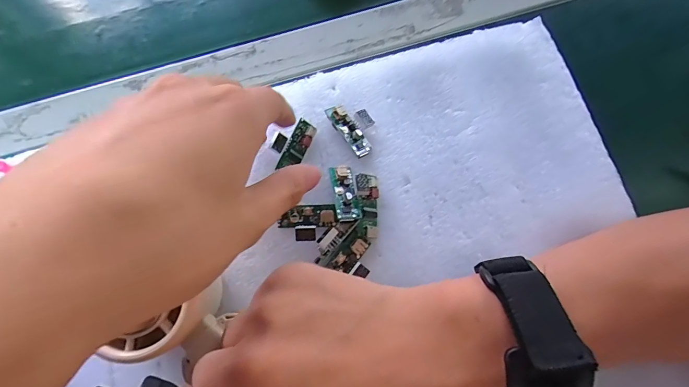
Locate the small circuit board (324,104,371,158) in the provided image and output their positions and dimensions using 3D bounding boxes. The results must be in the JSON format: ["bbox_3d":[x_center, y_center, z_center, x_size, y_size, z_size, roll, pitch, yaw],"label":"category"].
[{"bbox_3d":[0.003,-0.041,0.236,0.012,0.010,0.038,-35,79,-6],"label":"small circuit board"}]

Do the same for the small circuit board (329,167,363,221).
[{"bbox_3d":[0.000,0.000,0.219,0.014,0.011,0.036,-12,63,-2],"label":"small circuit board"}]

